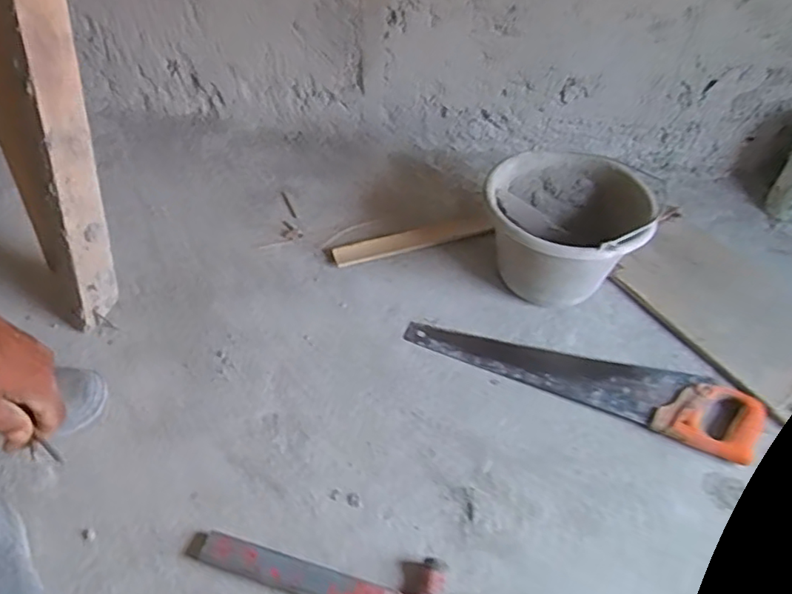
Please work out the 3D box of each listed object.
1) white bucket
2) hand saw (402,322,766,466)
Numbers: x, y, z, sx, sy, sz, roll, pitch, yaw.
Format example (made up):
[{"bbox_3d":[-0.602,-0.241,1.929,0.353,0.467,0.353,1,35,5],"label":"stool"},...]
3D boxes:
[{"bbox_3d":[0.255,-0.101,0.924,0.228,0.180,0.237,1,52,-1],"label":"white bucket"},{"bbox_3d":[0.260,0.099,0.855,0.483,0.032,0.106,21,53,15],"label":"hand saw"}]

